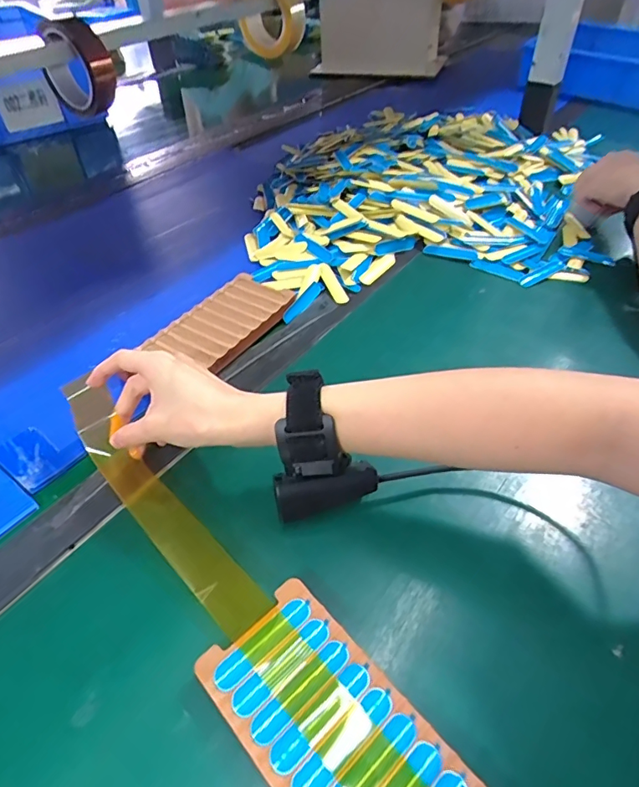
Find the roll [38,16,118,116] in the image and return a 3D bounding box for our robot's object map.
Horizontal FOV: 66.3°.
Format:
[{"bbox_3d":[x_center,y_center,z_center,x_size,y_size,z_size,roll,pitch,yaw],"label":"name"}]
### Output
[{"bbox_3d":[-0.300,-0.401,0.601,0.099,0.092,0.039,24,51,23],"label":"roll"}]

